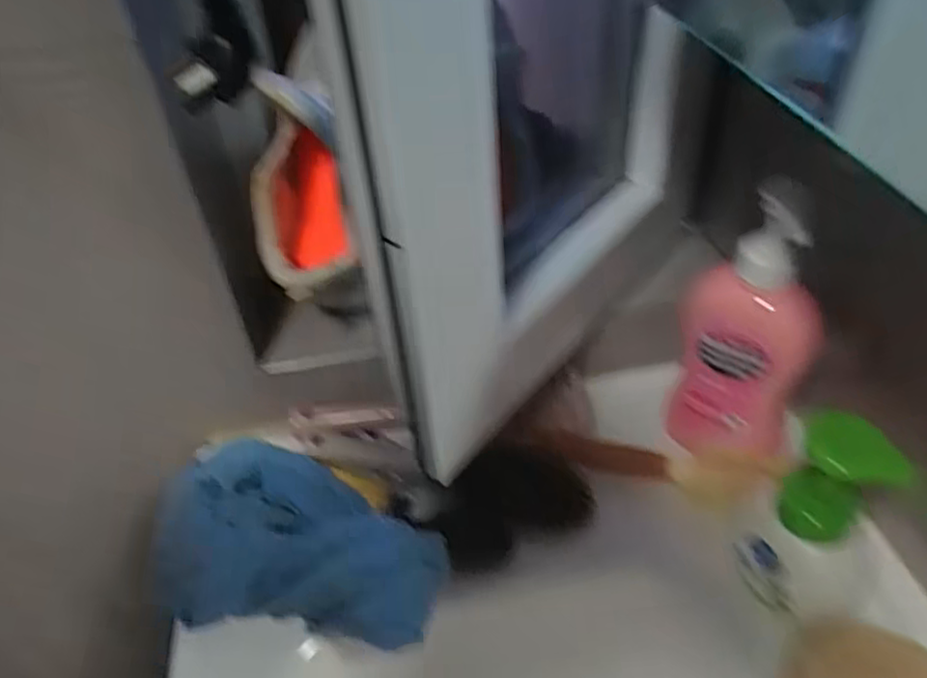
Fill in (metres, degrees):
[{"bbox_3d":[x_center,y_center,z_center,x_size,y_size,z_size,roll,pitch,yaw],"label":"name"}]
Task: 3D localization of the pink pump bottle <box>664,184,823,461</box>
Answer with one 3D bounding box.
[{"bbox_3d":[0.193,0.004,0.483,0.088,0.212,0.047,16,46,22],"label":"pink pump bottle"}]

